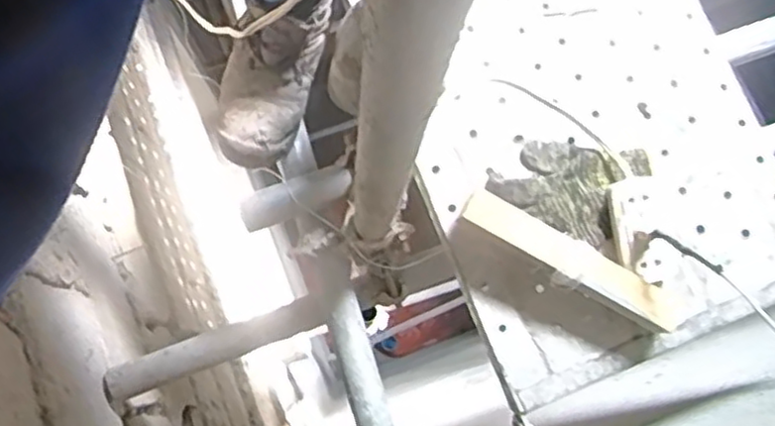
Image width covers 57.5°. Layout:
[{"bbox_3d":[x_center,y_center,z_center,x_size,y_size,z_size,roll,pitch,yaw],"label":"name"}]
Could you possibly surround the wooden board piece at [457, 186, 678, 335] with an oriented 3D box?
[{"bbox_3d":[0.202,0.054,0.788,0.252,0.062,0.046,29,80,4],"label":"wooden board piece"}]

